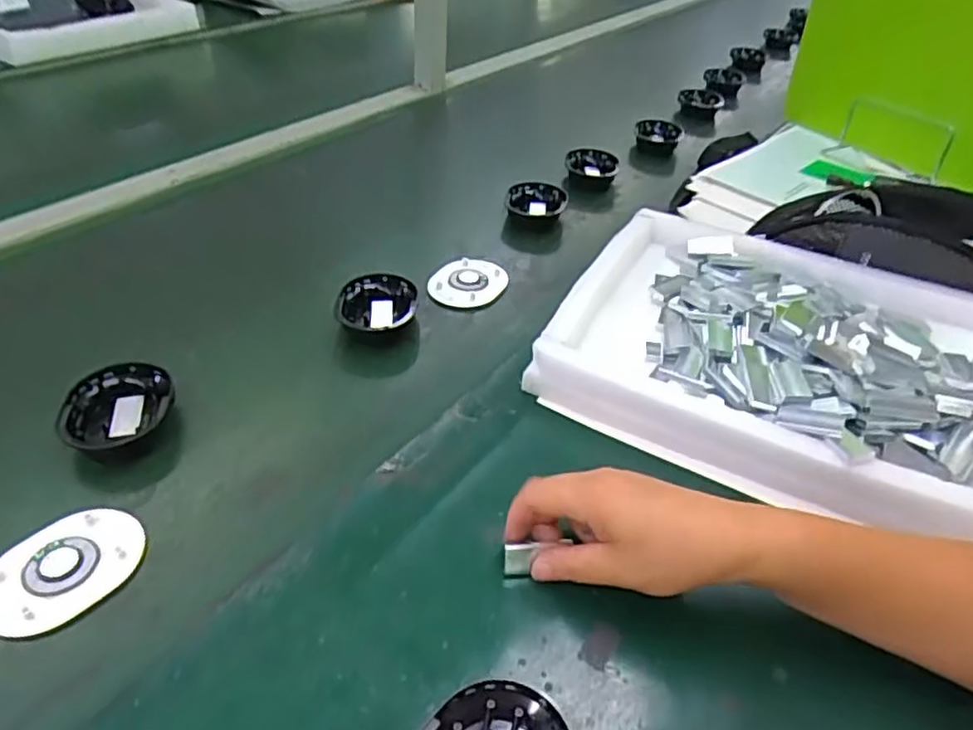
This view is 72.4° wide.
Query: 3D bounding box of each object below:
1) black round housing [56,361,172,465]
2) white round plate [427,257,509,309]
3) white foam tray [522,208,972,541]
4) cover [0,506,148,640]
[{"bbox_3d":[-0.273,0.035,0.495,0.071,0.026,0.082,-12,42,-19],"label":"black round housing"},{"bbox_3d":[-0.015,-0.084,0.667,0.063,0.016,0.083,27,44,26],"label":"white round plate"},{"bbox_3d":[0.259,-0.011,0.559,0.374,0.062,0.313,21,42,20],"label":"white foam tray"},{"bbox_3d":[-0.254,0.122,0.399,0.067,0.007,0.090,28,45,27],"label":"cover"}]

